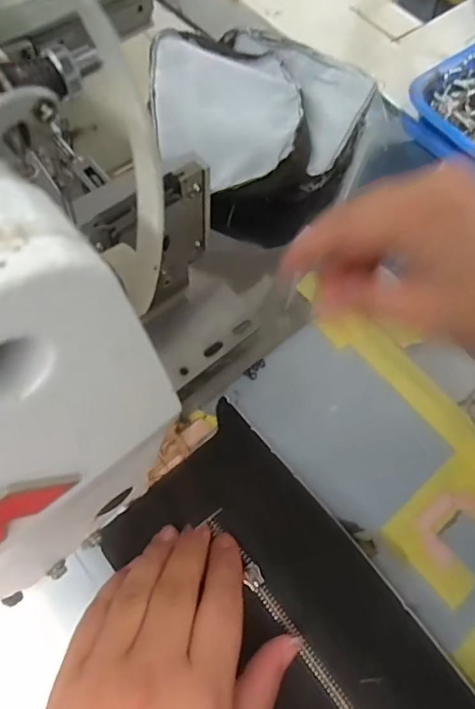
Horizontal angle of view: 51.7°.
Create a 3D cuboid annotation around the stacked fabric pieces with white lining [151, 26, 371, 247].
[{"bbox_3d":[0.019,-0.184,0.405,0.174,0.075,0.153,0,66,-5],"label":"stacked fabric pieces with white lining"}]

